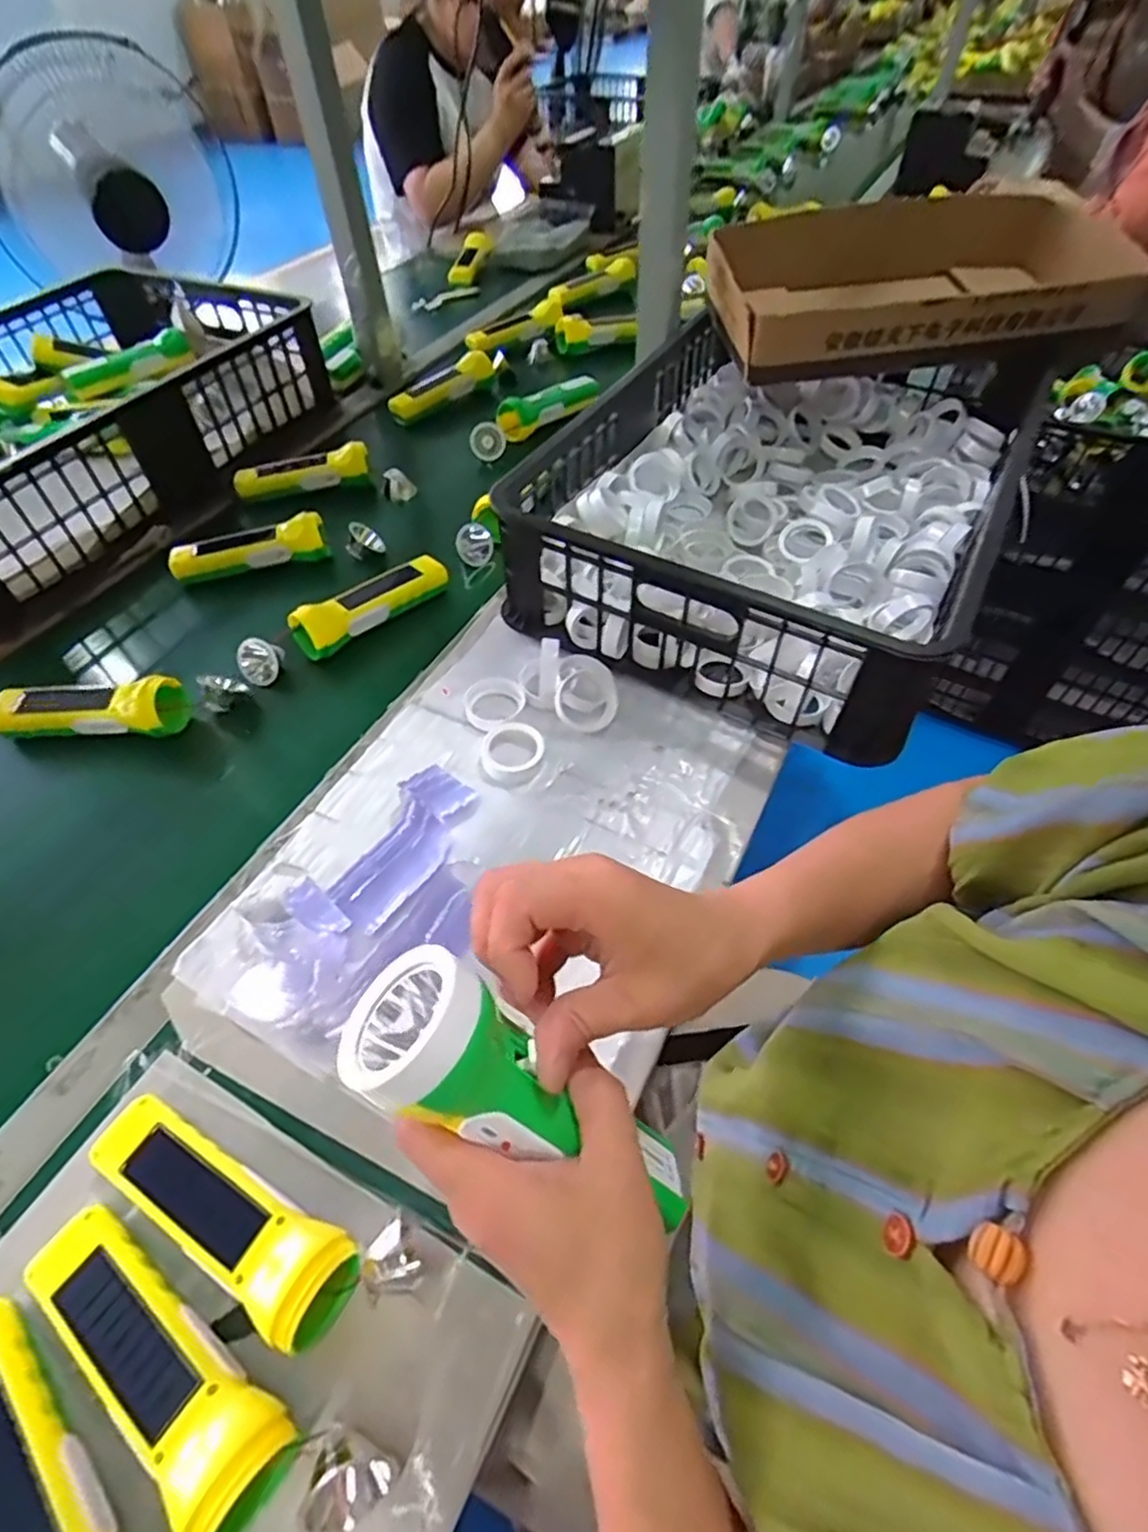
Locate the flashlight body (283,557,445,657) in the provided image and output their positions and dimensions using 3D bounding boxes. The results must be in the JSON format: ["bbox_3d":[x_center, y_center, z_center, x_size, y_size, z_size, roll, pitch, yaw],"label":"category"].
[{"bbox_3d":[-0.205,-0.169,0.696,0.049,0.042,0.166,35,60,26],"label":"flashlight body"}]

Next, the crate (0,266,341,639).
[{"bbox_3d":[-0.641,-0.431,0.864,0.431,0.133,0.584,23,56,19],"label":"crate"}]

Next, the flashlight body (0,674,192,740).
[{"bbox_3d":[-0.436,-0.048,0.619,0.173,0.043,0.054,-1,51,1],"label":"flashlight body"}]

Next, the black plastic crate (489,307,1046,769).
[{"bbox_3d":[0.250,-0.340,0.756,0.387,0.137,0.658,23,56,19],"label":"black plastic crate"}]

